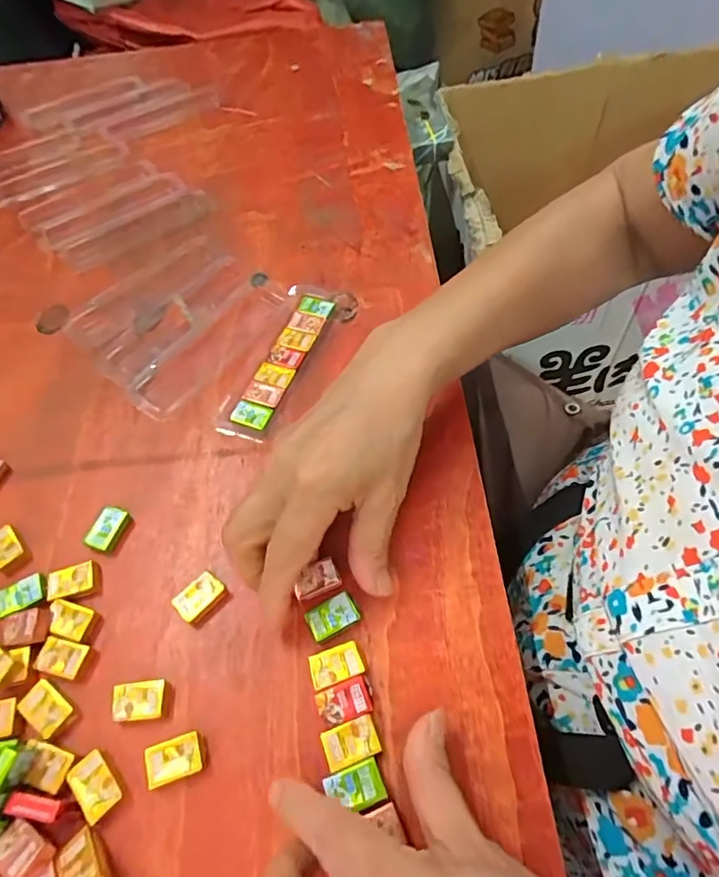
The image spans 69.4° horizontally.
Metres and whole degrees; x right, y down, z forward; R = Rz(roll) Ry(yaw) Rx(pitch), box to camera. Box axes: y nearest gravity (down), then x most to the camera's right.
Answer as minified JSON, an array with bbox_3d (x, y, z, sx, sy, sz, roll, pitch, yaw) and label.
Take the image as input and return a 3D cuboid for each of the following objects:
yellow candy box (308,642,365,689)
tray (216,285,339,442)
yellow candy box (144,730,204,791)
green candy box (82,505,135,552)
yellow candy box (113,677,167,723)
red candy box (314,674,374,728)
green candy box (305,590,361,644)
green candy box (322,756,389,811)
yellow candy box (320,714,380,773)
[{"bbox_3d":[-0.012,0.114,0.261,0.026,0.006,0.017,-19,59,-8],"label":"yellow candy box"},{"bbox_3d":[-0.056,-0.058,0.368,0.041,0.010,0.139,17,61,14],"label":"tray"},{"bbox_3d":[-0.087,0.150,0.243,0.025,0.010,0.018,-18,58,-7],"label":"yellow candy box"},{"bbox_3d":[-0.149,0.054,0.308,0.016,0.010,0.027,19,61,15],"label":"green candy box"},{"bbox_3d":[-0.109,0.130,0.257,0.023,0.007,0.018,-7,58,0],"label":"yellow candy box"},{"bbox_3d":[-0.007,0.127,0.251,0.025,0.006,0.017,-17,58,-7],"label":"red candy box"},{"bbox_3d":[-0.014,0.092,0.271,0.026,0.004,0.017,-24,59,-11],"label":"green candy box"},{"bbox_3d":[-0.002,0.155,0.230,0.025,0.004,0.016,-19,59,-8],"label":"green candy box"},{"bbox_3d":[-0.004,0.140,0.240,0.025,0.004,0.017,-18,59,-7],"label":"yellow candy box"}]

